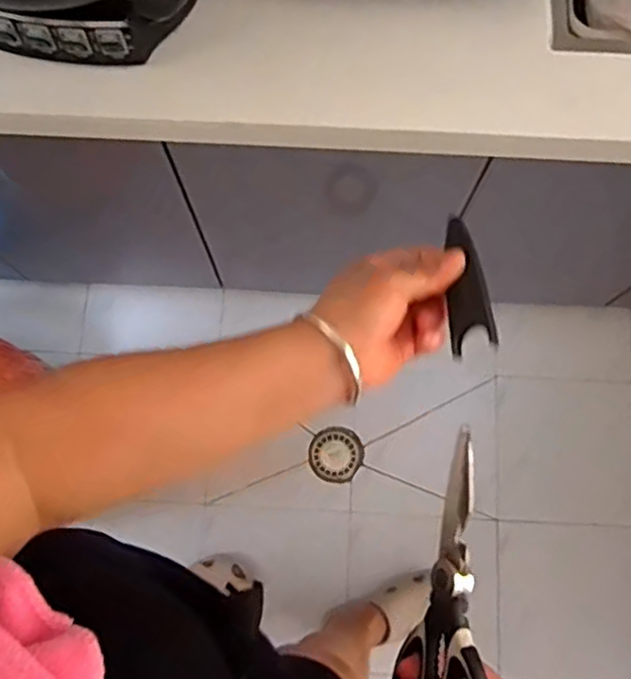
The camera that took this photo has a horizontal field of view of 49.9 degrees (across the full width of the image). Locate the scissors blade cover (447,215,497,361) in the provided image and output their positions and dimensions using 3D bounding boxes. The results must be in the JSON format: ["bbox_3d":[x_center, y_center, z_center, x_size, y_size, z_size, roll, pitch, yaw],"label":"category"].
[{"bbox_3d":[0.100,-0.037,0.446,0.025,0.019,0.095,-2,81,-1],"label":"scissors blade cover"}]

